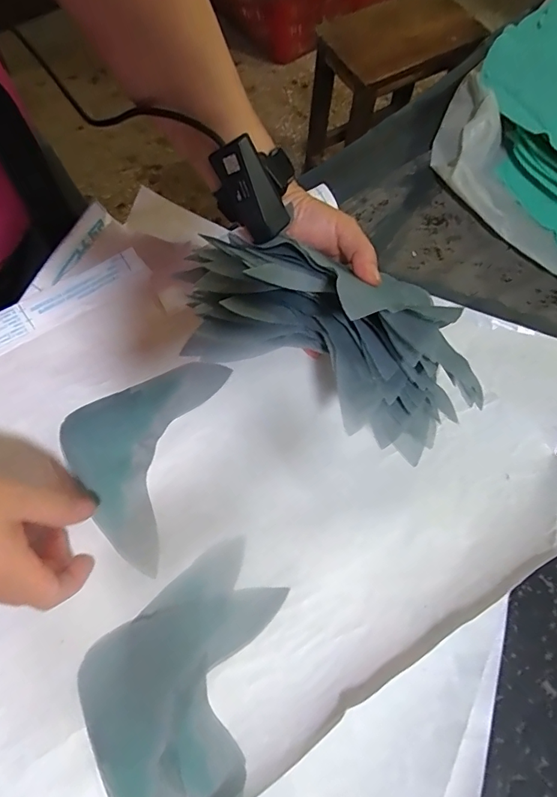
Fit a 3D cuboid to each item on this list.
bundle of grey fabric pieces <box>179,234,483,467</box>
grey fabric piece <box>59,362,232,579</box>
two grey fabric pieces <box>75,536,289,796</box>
[{"bbox_3d":[0.030,-0.048,0.297,0.205,0.065,0.100,30,71,13],"label":"bundle of grey fabric pieces"},{"bbox_3d":[-0.124,0.039,0.362,0.110,0.017,0.168,17,70,5],"label":"grey fabric piece"},{"bbox_3d":[-0.055,0.203,0.303,0.156,0.019,0.140,-37,71,-16],"label":"two grey fabric pieces"}]

